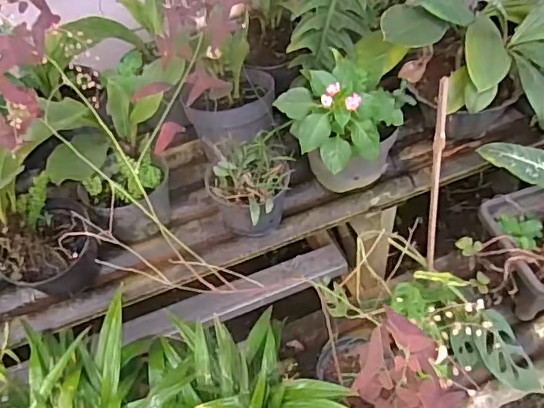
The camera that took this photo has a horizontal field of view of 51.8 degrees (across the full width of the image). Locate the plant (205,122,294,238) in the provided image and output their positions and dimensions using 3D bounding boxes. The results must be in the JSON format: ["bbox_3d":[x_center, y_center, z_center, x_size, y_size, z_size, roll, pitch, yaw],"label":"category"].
[{"bbox_3d":[-0.024,-0.032,0.997,0.143,0.170,0.148,-3,48,3],"label":"plant"}]

